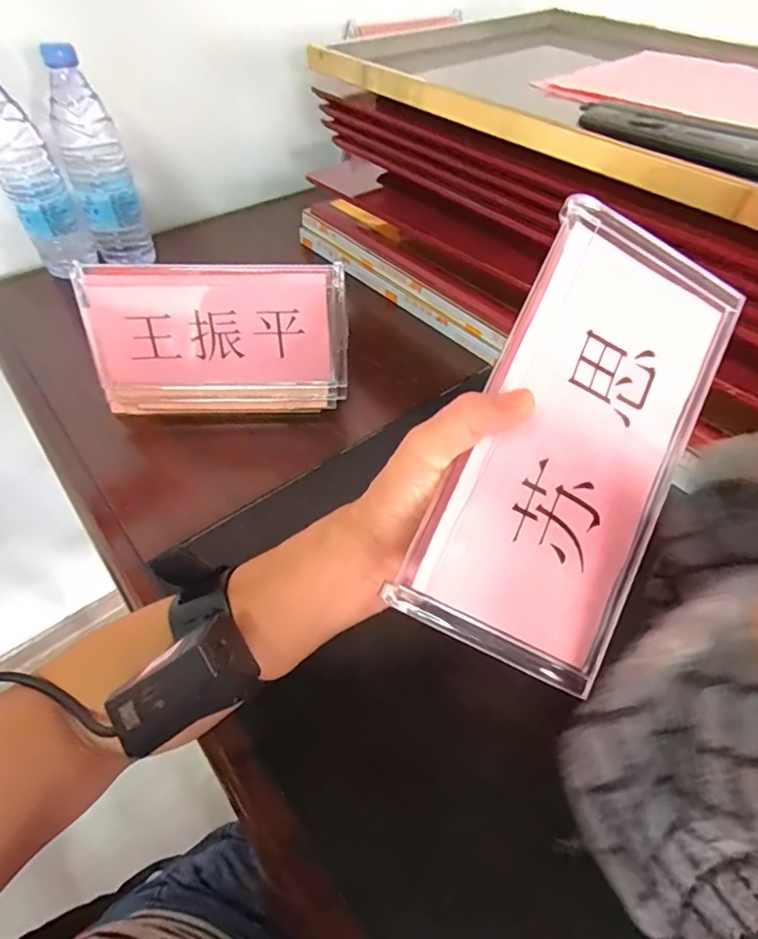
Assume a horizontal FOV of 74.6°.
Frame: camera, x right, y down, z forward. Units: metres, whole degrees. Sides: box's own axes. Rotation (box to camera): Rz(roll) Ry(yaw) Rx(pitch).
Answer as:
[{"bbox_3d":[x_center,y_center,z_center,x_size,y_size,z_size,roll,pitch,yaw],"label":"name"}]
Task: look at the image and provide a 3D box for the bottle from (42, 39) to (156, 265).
[{"bbox_3d":[-0.365,-0.385,0.646,0.075,0.239,0.072,-24,54,-19],"label":"bottle"}]

